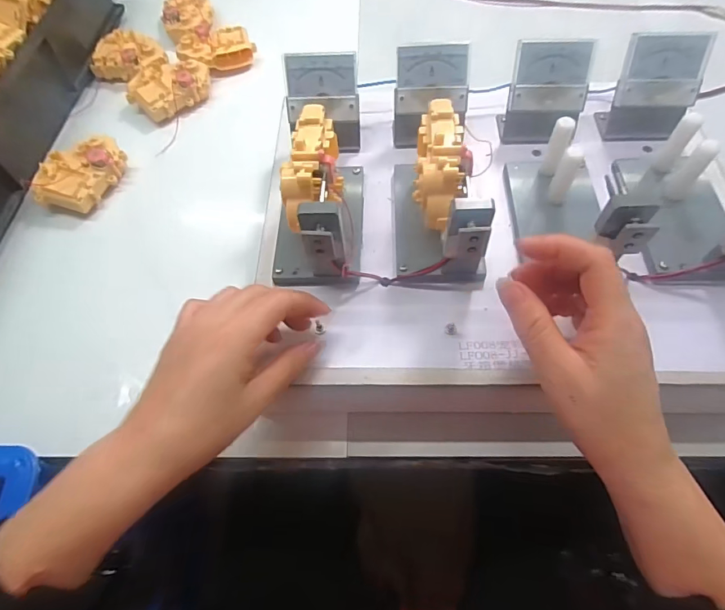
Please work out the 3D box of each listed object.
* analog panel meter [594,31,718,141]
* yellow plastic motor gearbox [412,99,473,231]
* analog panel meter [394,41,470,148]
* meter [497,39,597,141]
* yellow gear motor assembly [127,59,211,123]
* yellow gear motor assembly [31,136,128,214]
[{"bbox_3d":[0.257,-0.188,0.387,0.067,0.077,0.040,4,62,6],"label":"analog panel meter"},{"bbox_3d":[0.058,-0.106,0.321,0.037,0.032,0.097,5,62,7],"label":"yellow plastic motor gearbox"},{"bbox_3d":[0.060,-0.187,0.397,0.064,0.070,0.042,-3,61,2],"label":"analog panel meter"},{"bbox_3d":[0.162,-0.184,0.391,0.066,0.068,0.055,6,62,7],"label":"meter"},{"bbox_3d":[-0.244,-0.279,0.567,0.073,0.035,0.096,34,69,20],"label":"yellow gear motor assembly"},{"bbox_3d":[-0.312,-0.147,0.496,0.064,0.038,0.099,16,64,13],"label":"yellow gear motor assembly"}]

